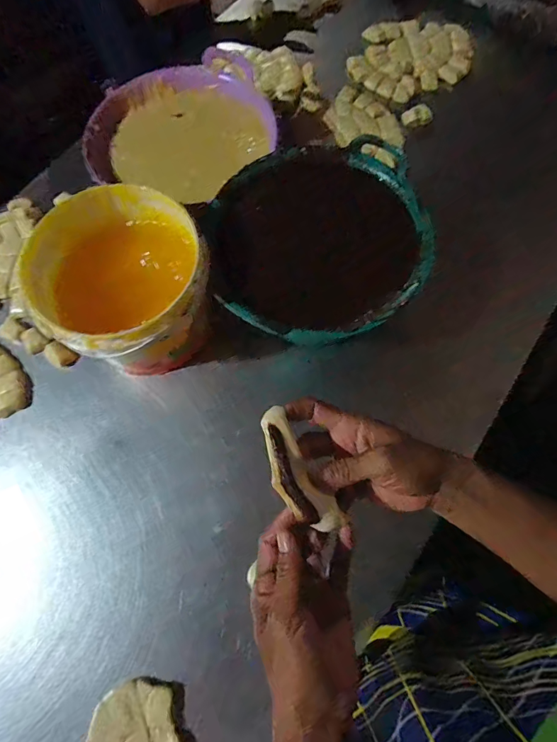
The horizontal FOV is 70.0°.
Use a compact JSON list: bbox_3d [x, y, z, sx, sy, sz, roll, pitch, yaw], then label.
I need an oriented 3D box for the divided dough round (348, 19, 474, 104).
[{"bbox_3d":[0.264,-0.623,0.784,0.216,0.031,0.211,0,70,1],"label":"divided dough round"}]

